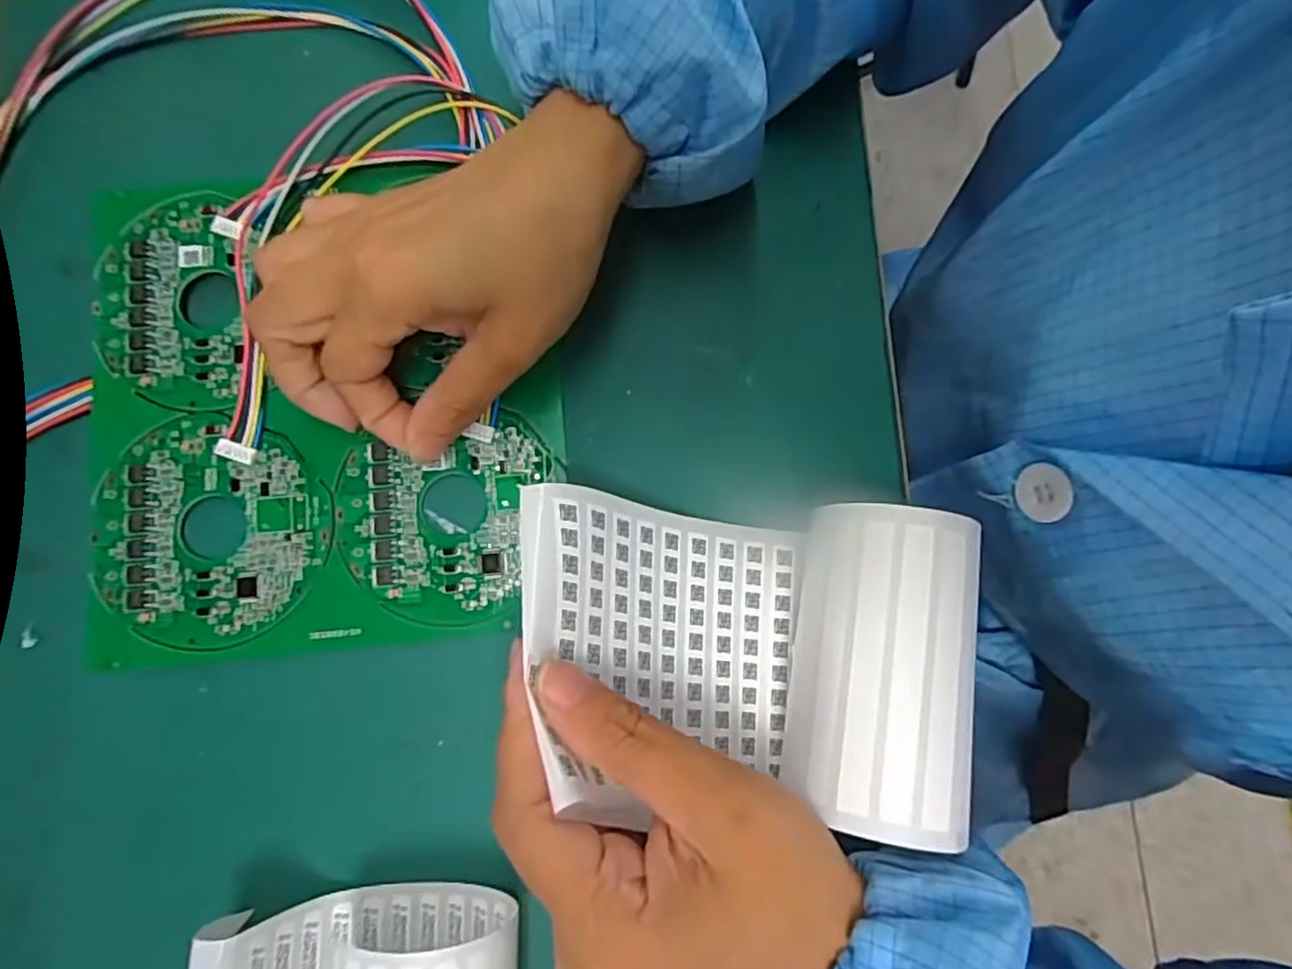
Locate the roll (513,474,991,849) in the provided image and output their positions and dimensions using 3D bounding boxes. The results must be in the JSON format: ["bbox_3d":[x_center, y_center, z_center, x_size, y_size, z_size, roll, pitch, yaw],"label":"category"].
[{"bbox_3d":[0.029,0.046,0.204,0.128,0.071,0.088,5,80,1],"label":"roll"}]

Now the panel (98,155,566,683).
[{"bbox_3d":[-0.115,-0.030,0.248,0.165,0.011,0.173,-5,80,-1],"label":"panel"}]

